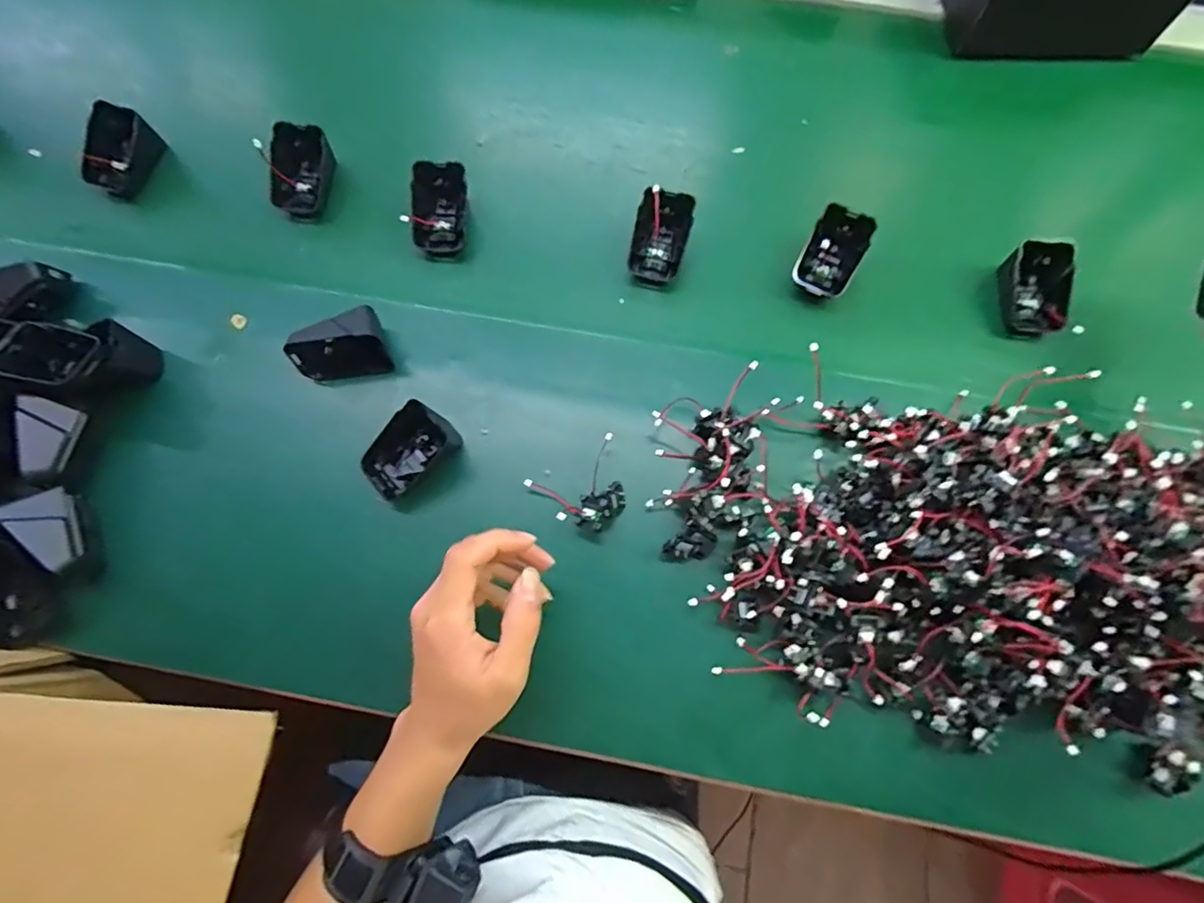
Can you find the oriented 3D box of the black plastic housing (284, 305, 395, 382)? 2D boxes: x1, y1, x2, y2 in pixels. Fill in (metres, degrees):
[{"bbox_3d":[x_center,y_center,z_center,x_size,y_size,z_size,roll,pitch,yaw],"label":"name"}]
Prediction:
[{"bbox_3d":[-0.195,-0.078,0.445,0.069,0.055,0.039,-10,73,-3],"label":"black plastic housing"}]

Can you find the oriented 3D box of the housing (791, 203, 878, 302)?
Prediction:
[{"bbox_3d":[0.182,-0.154,0.464,0.045,0.030,0.067,29,76,9],"label":"housing"}]

